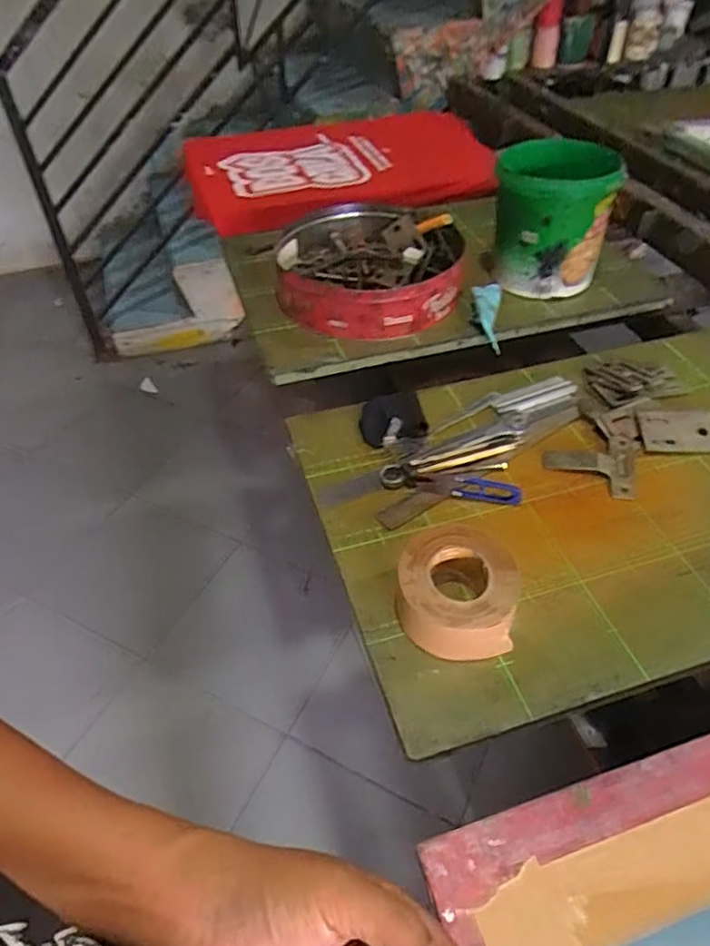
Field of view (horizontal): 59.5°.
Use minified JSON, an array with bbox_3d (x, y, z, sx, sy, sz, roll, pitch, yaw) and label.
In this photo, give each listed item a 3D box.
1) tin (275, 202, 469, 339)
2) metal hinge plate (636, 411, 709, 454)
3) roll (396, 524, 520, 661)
[{"bbox_3d":[0.019,-0.294,0.890,0.254,0.067,0.273,3,46,5],"label":"tin"},{"bbox_3d":[0.354,-0.045,0.673,0.091,0.005,0.055,0,63,-1],"label":"metal hinge plate"},{"bbox_3d":[0.084,0.100,0.520,0.093,0.051,0.099,-1,46,1],"label":"roll"}]

